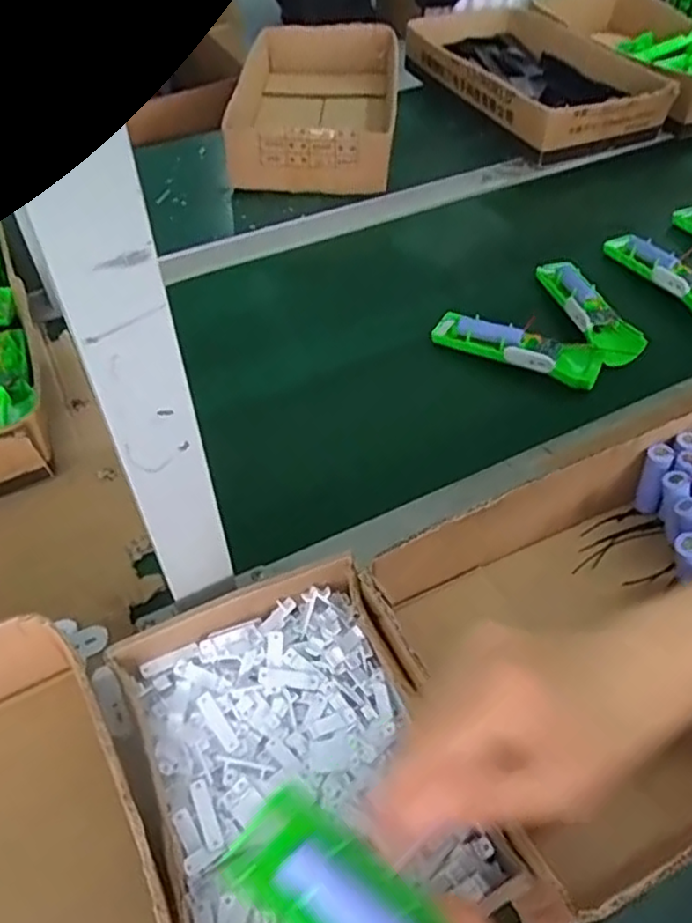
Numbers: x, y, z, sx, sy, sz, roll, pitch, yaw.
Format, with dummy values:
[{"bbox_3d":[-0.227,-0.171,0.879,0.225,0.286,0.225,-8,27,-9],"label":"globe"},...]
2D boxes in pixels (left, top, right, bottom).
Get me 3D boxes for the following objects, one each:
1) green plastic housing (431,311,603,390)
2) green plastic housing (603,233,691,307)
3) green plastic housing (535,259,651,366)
[{"bbox_3d":[0.167,-0.115,0.666,0.160,0.027,0.042,22,54,19],"label":"green plastic housing"},{"bbox_3d":[0.352,-0.210,0.753,0.044,0.033,0.168,-24,53,-18],"label":"green plastic housing"},{"bbox_3d":[0.255,-0.158,0.701,0.047,0.025,0.176,-9,50,-6],"label":"green plastic housing"}]

